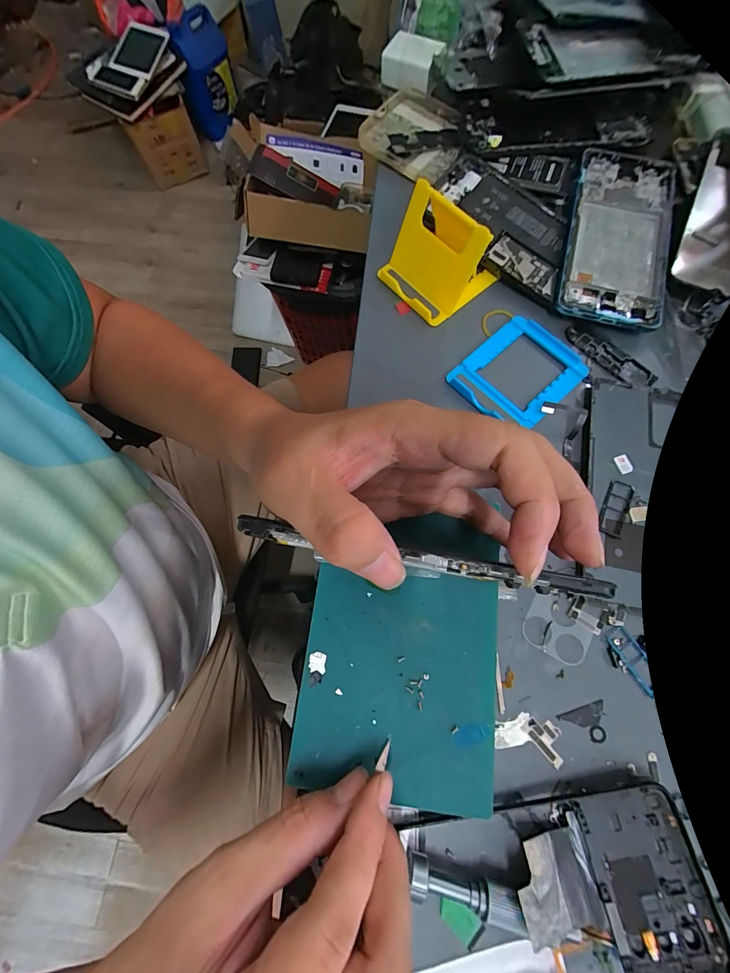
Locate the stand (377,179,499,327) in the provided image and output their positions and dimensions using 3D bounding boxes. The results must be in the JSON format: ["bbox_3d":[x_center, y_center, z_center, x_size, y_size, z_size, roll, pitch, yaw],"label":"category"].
[{"bbox_3d":[0.057,-0.177,0.257,0.066,0.052,0.068,-40,78,-10],"label":"stand"}]

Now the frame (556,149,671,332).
[{"bbox_3d":[0.196,-0.196,0.274,0.074,0.008,0.155,14,78,2],"label":"frame"}]

